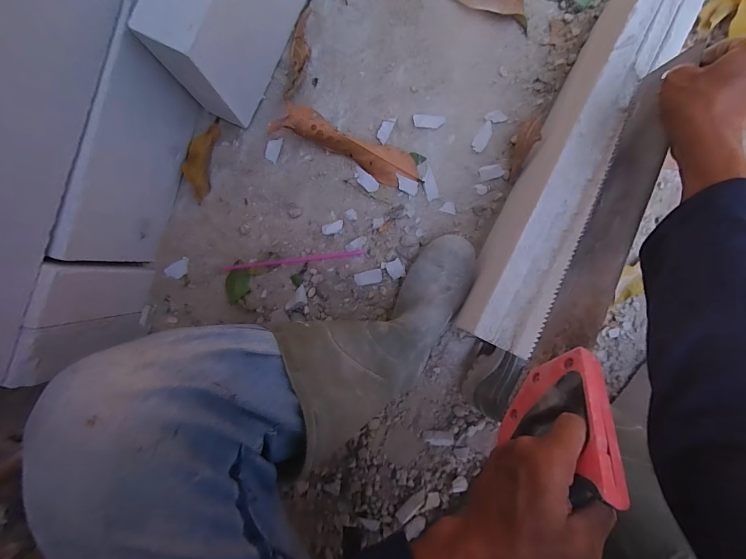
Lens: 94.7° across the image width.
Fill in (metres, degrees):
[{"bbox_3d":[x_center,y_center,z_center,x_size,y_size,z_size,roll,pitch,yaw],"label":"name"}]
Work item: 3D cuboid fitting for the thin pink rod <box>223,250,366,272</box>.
[{"bbox_3d":[-0.137,-0.033,0.595,0.242,0.006,0.012,-8,90,-1],"label":"thin pink rod"}]

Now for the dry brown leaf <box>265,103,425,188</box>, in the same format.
[{"bbox_3d":[-0.035,-0.214,0.563,0.241,0.050,0.067,18,90,-20],"label":"dry brown leaf"}]

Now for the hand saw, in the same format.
[{"bbox_3d":[0.236,-0.039,0.344,0.030,0.116,0.454,27,74,-1],"label":"hand saw"}]

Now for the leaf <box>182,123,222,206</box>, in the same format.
[{"bbox_3d":[-0.292,-0.200,0.582,0.044,0.013,0.133,14,88,-19],"label":"leaf"}]

